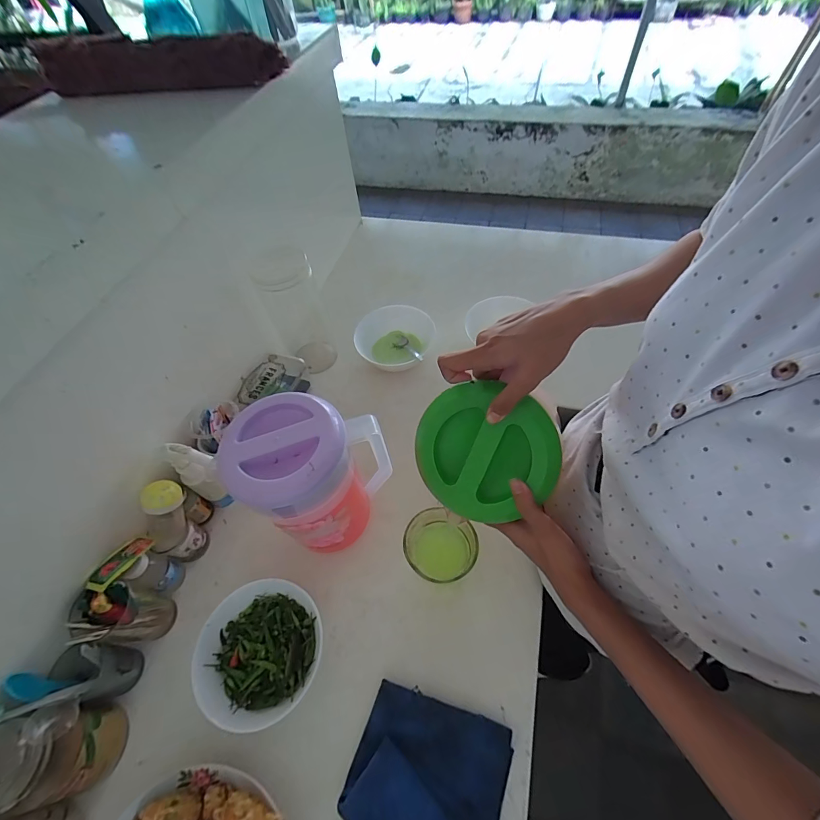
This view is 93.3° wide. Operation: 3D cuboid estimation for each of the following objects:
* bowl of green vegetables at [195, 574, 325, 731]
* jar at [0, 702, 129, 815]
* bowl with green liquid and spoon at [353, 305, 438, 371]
[{"bbox_3d":[-0.173,0.282,0.456,0.142,0.043,0.139,-2,57,3],"label":"bowl of green vegetables"},{"bbox_3d":[-0.356,0.341,0.383,0.064,0.124,0.074,-11,57,-3],"label":"jar"},{"bbox_3d":[-0.028,-0.126,0.726,0.141,0.061,0.145,-2,57,3],"label":"bowl with green liquid and spoon"}]

